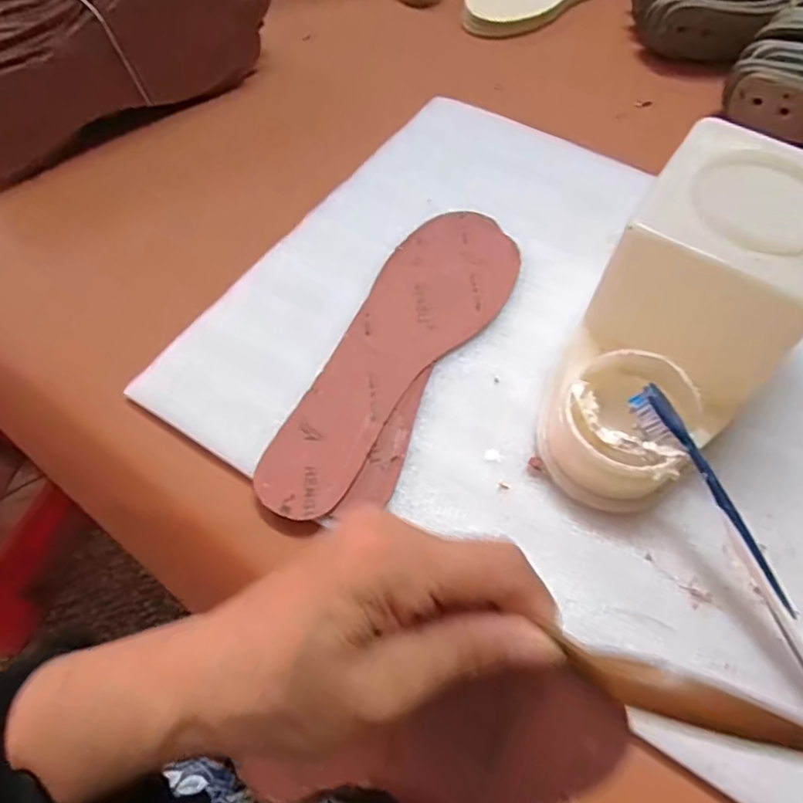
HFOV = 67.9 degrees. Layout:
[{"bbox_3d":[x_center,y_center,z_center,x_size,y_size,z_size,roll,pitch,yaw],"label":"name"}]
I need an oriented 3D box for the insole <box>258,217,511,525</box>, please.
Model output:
[{"bbox_3d":[0.003,-0.036,0.379,0.080,0.009,0.254,22,62,13],"label":"insole"}]

